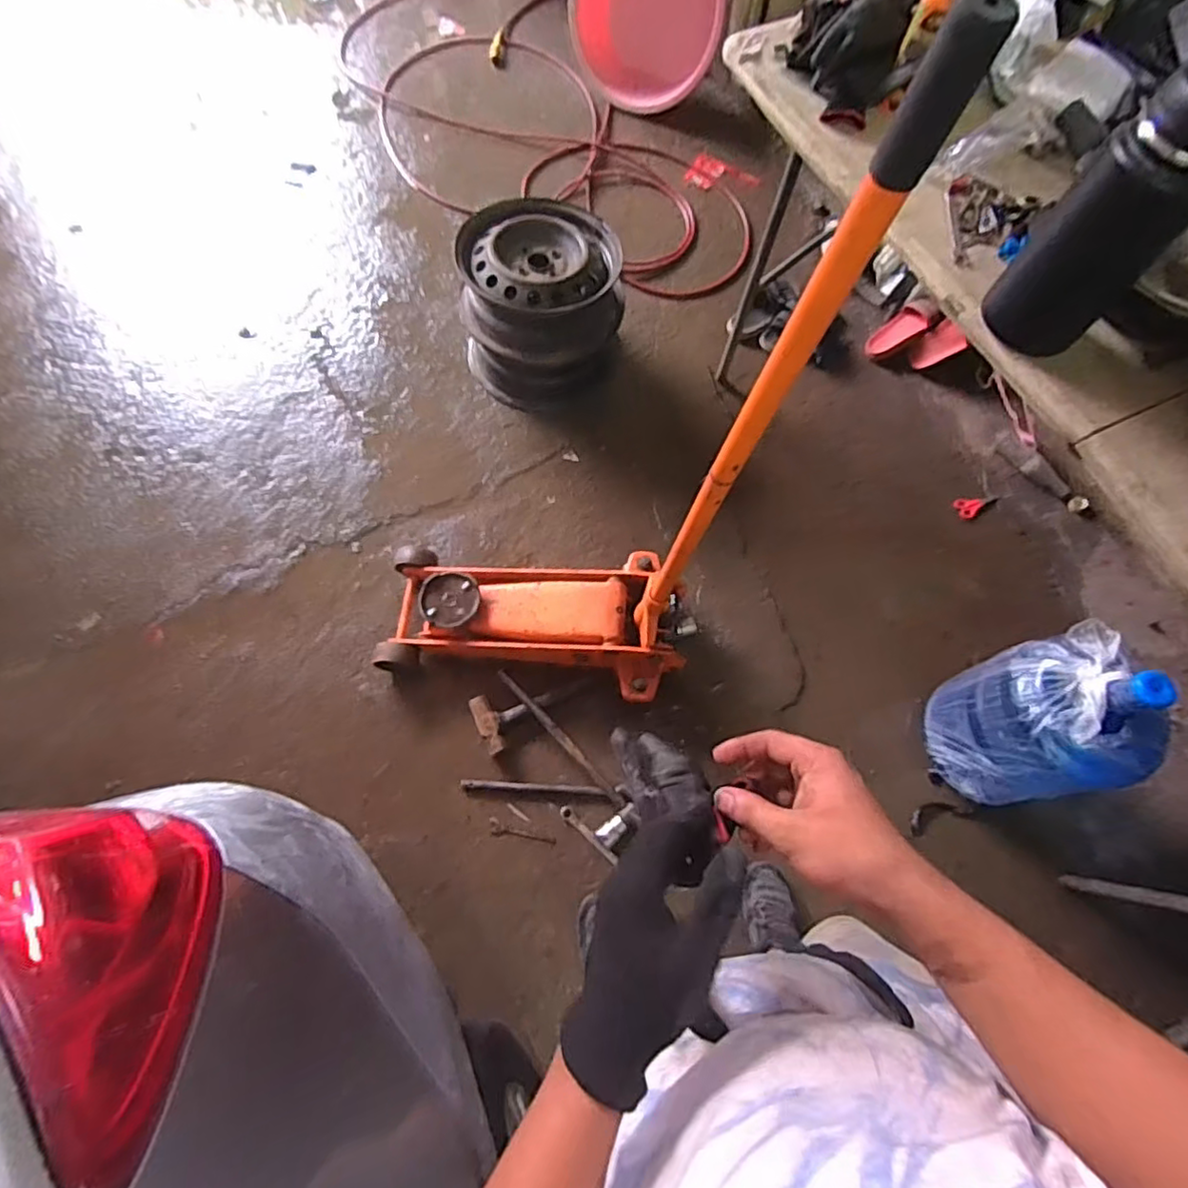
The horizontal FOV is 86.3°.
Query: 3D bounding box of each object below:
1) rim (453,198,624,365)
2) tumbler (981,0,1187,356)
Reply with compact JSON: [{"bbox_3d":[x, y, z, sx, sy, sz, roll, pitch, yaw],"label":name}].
[{"bbox_3d":[-0.128,-0.780,1.591,0.397,0.202,0.361,9,67,1],"label":"rim"},{"bbox_3d":[0.590,-0.436,0.709,0.143,0.313,0.127,42,71,13],"label":"tumbler"}]

